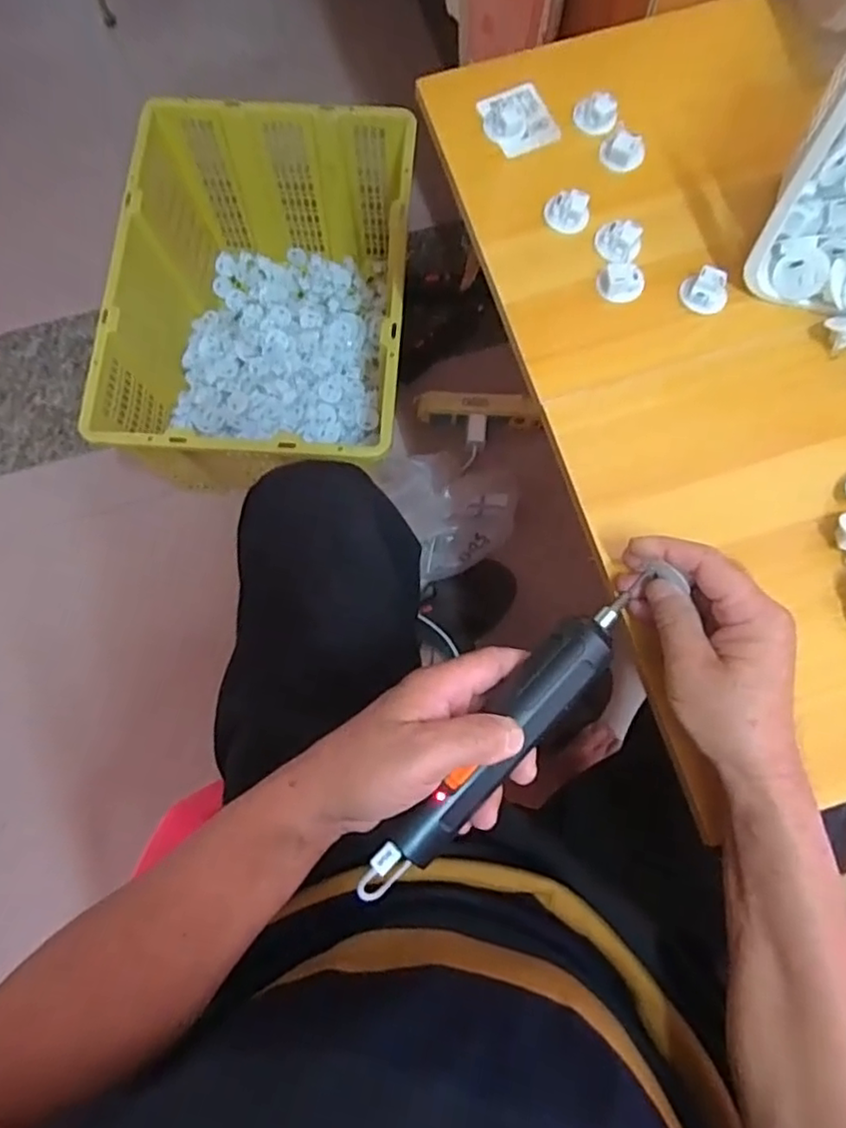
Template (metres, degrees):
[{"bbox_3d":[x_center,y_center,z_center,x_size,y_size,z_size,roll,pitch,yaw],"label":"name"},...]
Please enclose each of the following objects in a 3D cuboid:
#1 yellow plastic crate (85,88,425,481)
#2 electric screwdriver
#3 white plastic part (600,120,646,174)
[{"bbox_3d":[-0.200,-0.335,0.879,0.351,0.252,0.472,2,78,1],"label":"yellow plastic crate"},{"bbox_3d":[0.051,0.091,0.353,0.033,0.029,0.231,41,80,9],"label":"electric screwdriver"},{"bbox_3d":[0.150,-0.313,0.473,0.031,0.014,0.027,37,81,8],"label":"white plastic part"}]

